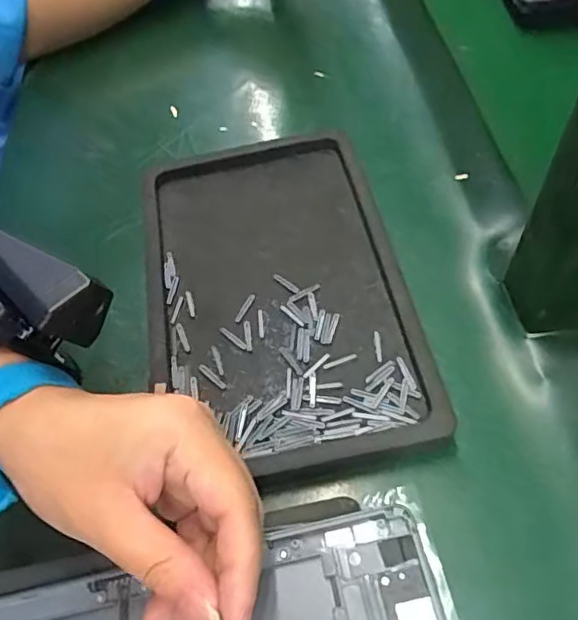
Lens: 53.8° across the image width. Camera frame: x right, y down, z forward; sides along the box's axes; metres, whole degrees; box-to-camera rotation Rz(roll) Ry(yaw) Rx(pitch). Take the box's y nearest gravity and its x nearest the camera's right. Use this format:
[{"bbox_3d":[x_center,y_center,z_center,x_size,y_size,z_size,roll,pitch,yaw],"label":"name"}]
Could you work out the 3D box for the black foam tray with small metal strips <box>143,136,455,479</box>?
[{"bbox_3d":[-0.012,-0.016,0.358,0.152,0.024,0.244,-12,57,-2],"label":"black foam tray with small metal strips"}]

